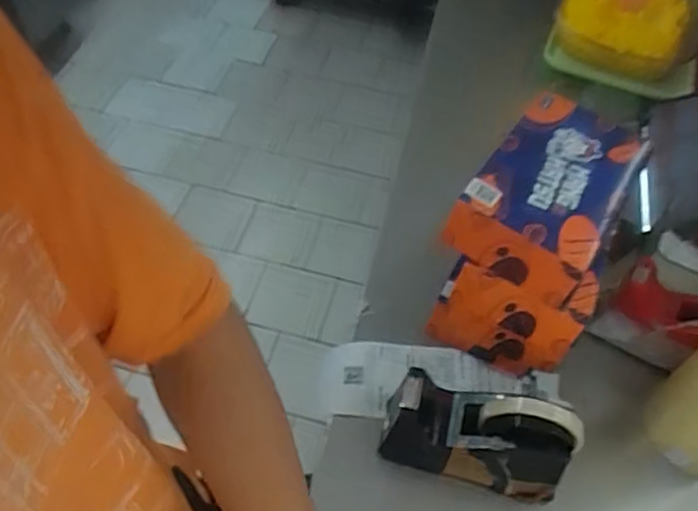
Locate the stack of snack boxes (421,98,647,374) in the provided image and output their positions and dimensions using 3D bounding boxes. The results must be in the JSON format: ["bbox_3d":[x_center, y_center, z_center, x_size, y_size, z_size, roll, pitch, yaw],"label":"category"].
[{"bbox_3d":[0.167,-0.004,0.591,0.133,0.205,0.166,29,56,16],"label":"stack of snack boxes"}]

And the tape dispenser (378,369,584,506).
[{"bbox_3d":[0.111,0.149,0.550,0.156,0.090,0.068,16,53,7],"label":"tape dispenser"}]

